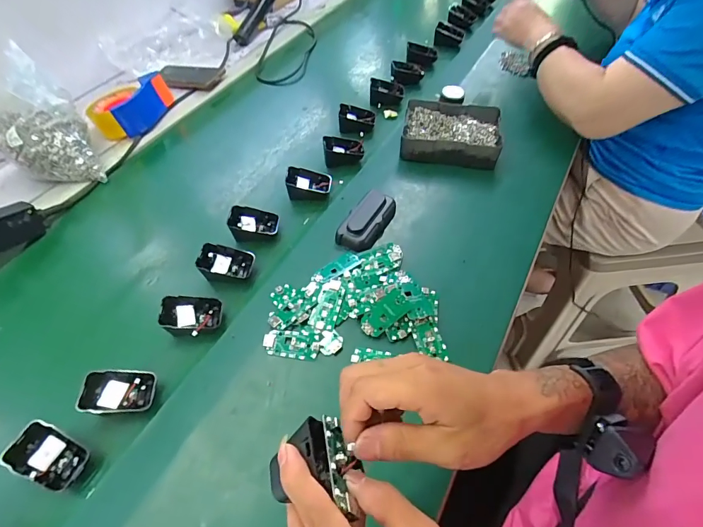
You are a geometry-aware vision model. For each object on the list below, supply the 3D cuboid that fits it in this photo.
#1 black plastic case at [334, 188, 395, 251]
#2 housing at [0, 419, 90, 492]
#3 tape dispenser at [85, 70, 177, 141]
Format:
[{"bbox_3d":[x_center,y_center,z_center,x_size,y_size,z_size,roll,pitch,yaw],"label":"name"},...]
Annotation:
[{"bbox_3d":[0.021,-0.065,0.562,0.056,0.032,0.104,21,58,18],"label":"black plastic case"},{"bbox_3d":[-0.296,0.188,0.384,0.067,0.010,0.044,31,54,-6],"label":"housing"},{"bbox_3d":[-0.440,-0.308,0.769,0.136,0.070,0.136,17,56,15],"label":"tape dispenser"}]

